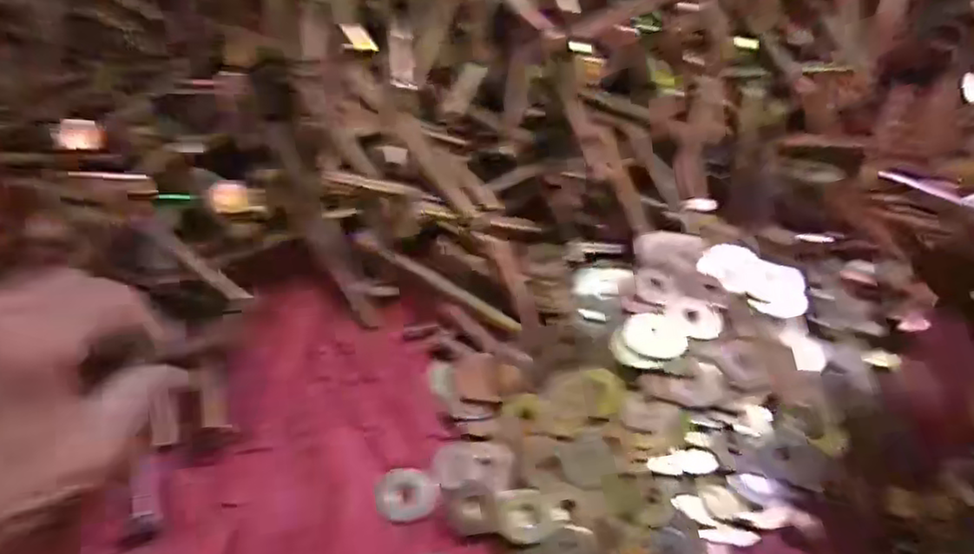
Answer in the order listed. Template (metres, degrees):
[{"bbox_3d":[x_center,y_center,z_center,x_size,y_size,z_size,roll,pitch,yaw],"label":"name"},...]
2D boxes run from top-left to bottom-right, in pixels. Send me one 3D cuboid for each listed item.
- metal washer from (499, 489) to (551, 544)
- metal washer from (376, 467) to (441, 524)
[{"bbox_3d":[0.018,0.109,0.293,0.022,0.004,0.023,-7,63,-5],"label":"metal washer"},{"bbox_3d":[-0.037,0.102,0.301,0.029,0.004,0.024,9,62,3],"label":"metal washer"}]

